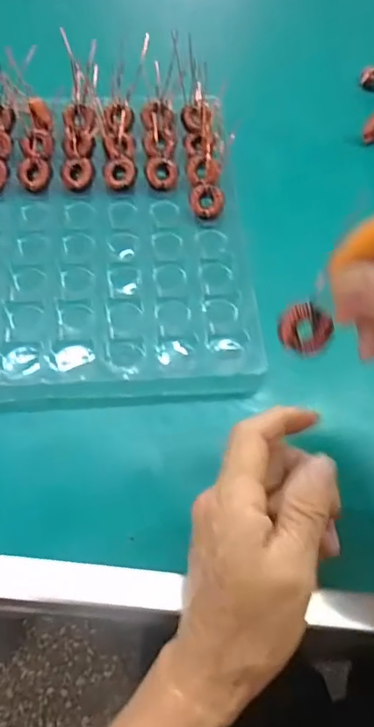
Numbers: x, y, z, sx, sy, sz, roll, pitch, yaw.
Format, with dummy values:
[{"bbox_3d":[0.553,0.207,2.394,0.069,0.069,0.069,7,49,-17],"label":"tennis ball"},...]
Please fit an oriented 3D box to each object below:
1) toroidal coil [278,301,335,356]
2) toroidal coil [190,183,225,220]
[{"bbox_3d":[0.060,-0.018,0.275,0.026,0.012,0.026,0,93,-2],"label":"toroidal coil"},{"bbox_3d":[0.016,-0.129,0.419,0.029,0.007,0.029,0,87,3],"label":"toroidal coil"}]

